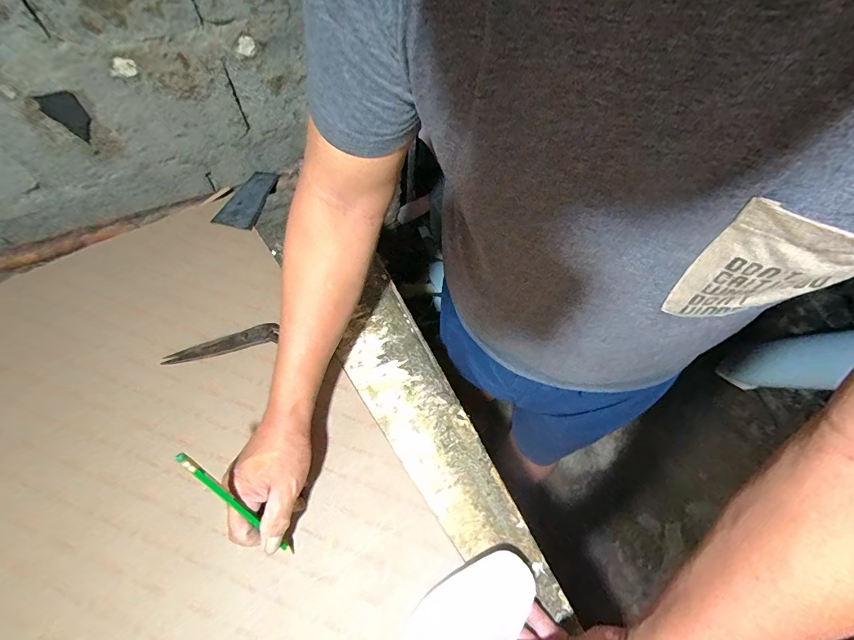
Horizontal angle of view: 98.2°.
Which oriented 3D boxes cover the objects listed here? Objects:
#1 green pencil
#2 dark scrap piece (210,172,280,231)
[{"bbox_3d":[-0.167,0.173,0.335,0.008,0.174,0.010,-37,35,-21],"label":"green pencil"},{"bbox_3d":[-0.304,-0.207,0.629,0.062,0.015,0.133,10,60,2],"label":"dark scrap piece"}]

